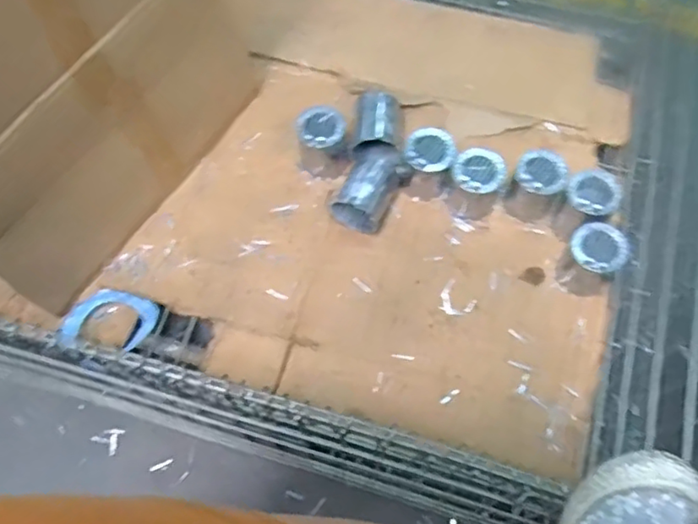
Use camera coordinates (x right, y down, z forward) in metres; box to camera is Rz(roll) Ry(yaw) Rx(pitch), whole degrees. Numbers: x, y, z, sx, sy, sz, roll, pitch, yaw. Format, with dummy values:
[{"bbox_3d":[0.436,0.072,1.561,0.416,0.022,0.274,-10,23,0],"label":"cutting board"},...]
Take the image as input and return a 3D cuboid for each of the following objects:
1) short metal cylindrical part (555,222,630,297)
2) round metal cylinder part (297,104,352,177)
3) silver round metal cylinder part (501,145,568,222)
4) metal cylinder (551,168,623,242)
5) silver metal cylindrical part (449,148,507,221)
[{"bbox_3d":[0.410,-0.005,1.029,0.089,0.114,0.093,0,68,1],"label":"short metal cylindrical part"},{"bbox_3d":[-0.047,-0.219,1.121,0.098,0.134,0.073,12,69,6],"label":"round metal cylinder part"},{"bbox_3d":[0.335,-0.135,1.088,0.092,0.119,0.096,0,68,1],"label":"silver round metal cylinder part"},{"bbox_3d":[0.412,-0.096,1.067,0.080,0.129,0.085,0,68,1],"label":"metal cylinder"},{"bbox_3d":[0.227,-0.141,1.085,0.089,0.130,0.088,0,68,1],"label":"silver metal cylindrical part"}]

